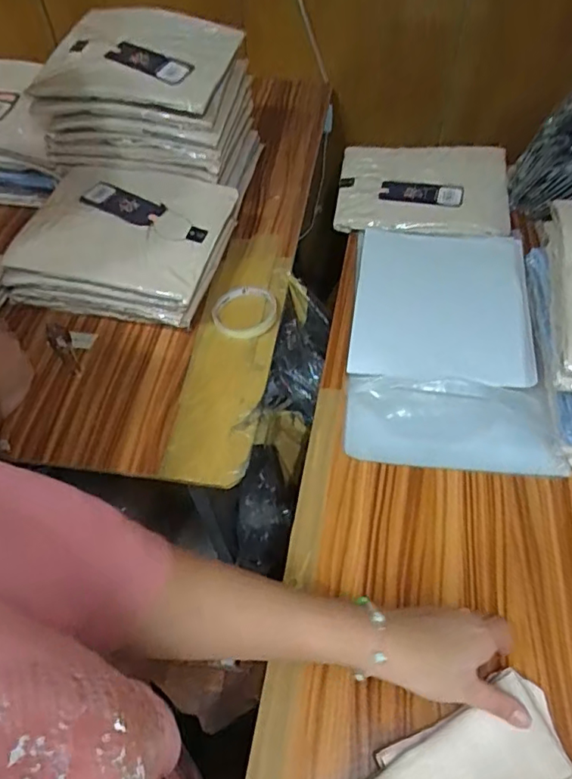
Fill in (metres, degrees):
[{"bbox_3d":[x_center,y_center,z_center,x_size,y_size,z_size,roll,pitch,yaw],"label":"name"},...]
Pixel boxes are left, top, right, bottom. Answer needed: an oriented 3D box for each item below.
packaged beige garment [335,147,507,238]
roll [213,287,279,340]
[{"bbox_3d":[0.211,-0.311,0.850,0.251,0.035,0.223,6,53,8],"label":"packaged beige garment"},{"bbox_3d":[-0.055,-0.102,0.718,0.084,0.016,0.093,-7,53,-2],"label":"roll"}]

